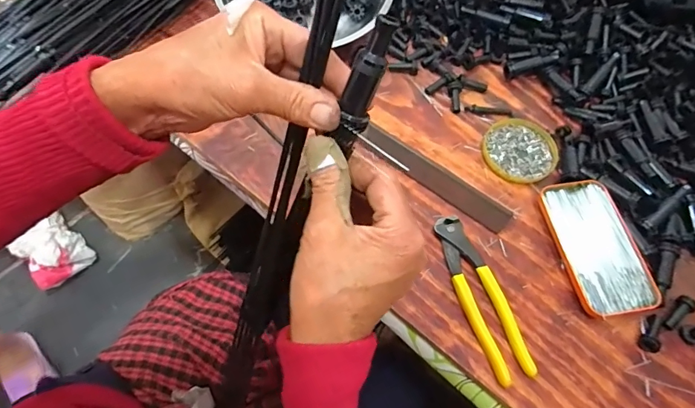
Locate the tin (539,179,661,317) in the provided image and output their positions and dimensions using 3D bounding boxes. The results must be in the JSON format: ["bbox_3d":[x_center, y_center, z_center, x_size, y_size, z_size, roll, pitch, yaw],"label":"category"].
[{"bbox_3d":[0.258,0.043,0.457,0.077,0.018,0.142,-7,63,-7],"label":"tin"}]

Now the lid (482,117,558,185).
[{"bbox_3d":[0.205,-0.065,0.521,0.090,0.009,0.081,-40,72,-21],"label":"lid"}]

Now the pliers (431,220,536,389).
[{"bbox_3d":[0.130,0.088,0.433,0.041,0.013,0.163,-15,65,-11],"label":"pliers"}]

